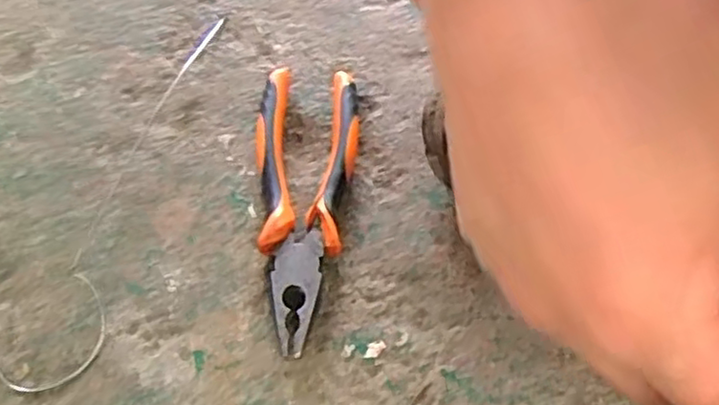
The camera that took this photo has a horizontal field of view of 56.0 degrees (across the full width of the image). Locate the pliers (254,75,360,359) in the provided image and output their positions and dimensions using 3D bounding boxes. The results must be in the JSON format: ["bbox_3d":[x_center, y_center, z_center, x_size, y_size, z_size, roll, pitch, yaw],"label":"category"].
[{"bbox_3d":[-0.034,-0.001,0.428,0.064,0.027,0.190,1,65,-2],"label":"pliers"}]

